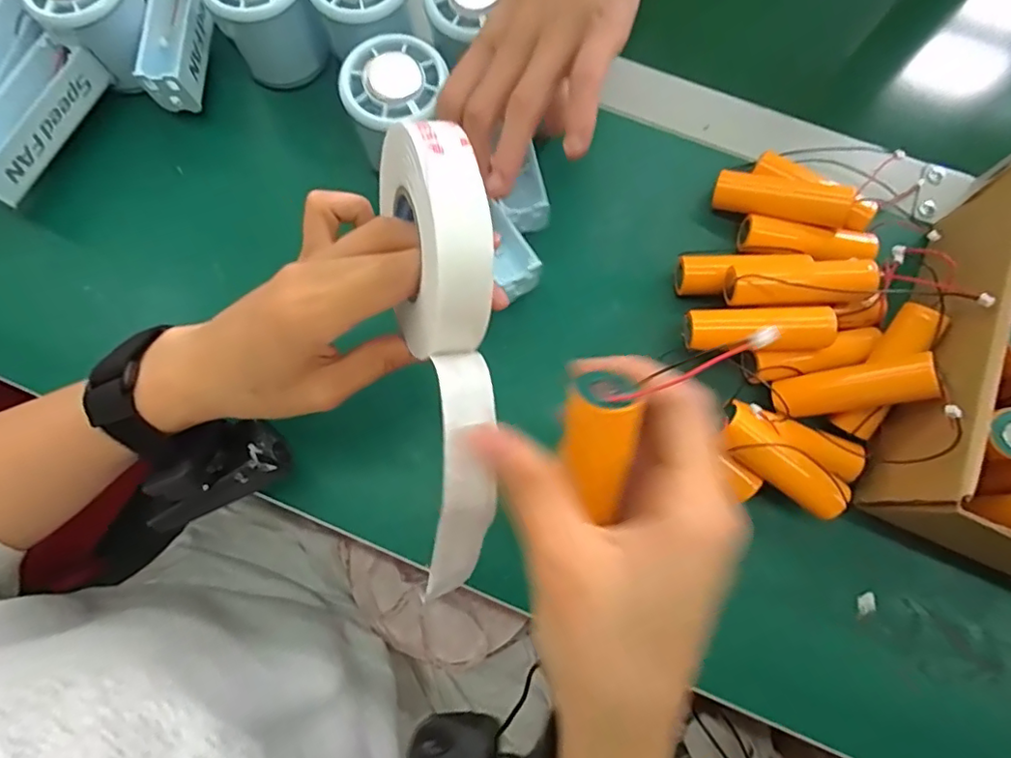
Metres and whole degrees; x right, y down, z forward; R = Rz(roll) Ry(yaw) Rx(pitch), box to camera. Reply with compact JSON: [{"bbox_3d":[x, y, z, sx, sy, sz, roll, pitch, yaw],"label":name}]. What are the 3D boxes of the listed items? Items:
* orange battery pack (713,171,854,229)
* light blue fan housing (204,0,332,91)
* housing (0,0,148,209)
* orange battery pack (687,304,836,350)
[{"bbox_3d":[0.157,-0.103,0.316,0.071,0.014,0.021,17,75,20],"label":"orange battery pack"},{"bbox_3d":[-0.143,-0.217,0.338,0.055,0.070,0.050,-25,77,-7],"label":"light blue fan housing"},{"bbox_3d":[-0.260,-0.175,0.323,0.053,0.050,0.149,29,89,6],"label":"housing"},{"bbox_3d":[0.132,-0.027,0.291,0.073,0.018,0.020,1,75,-1],"label":"orange battery pack"}]

